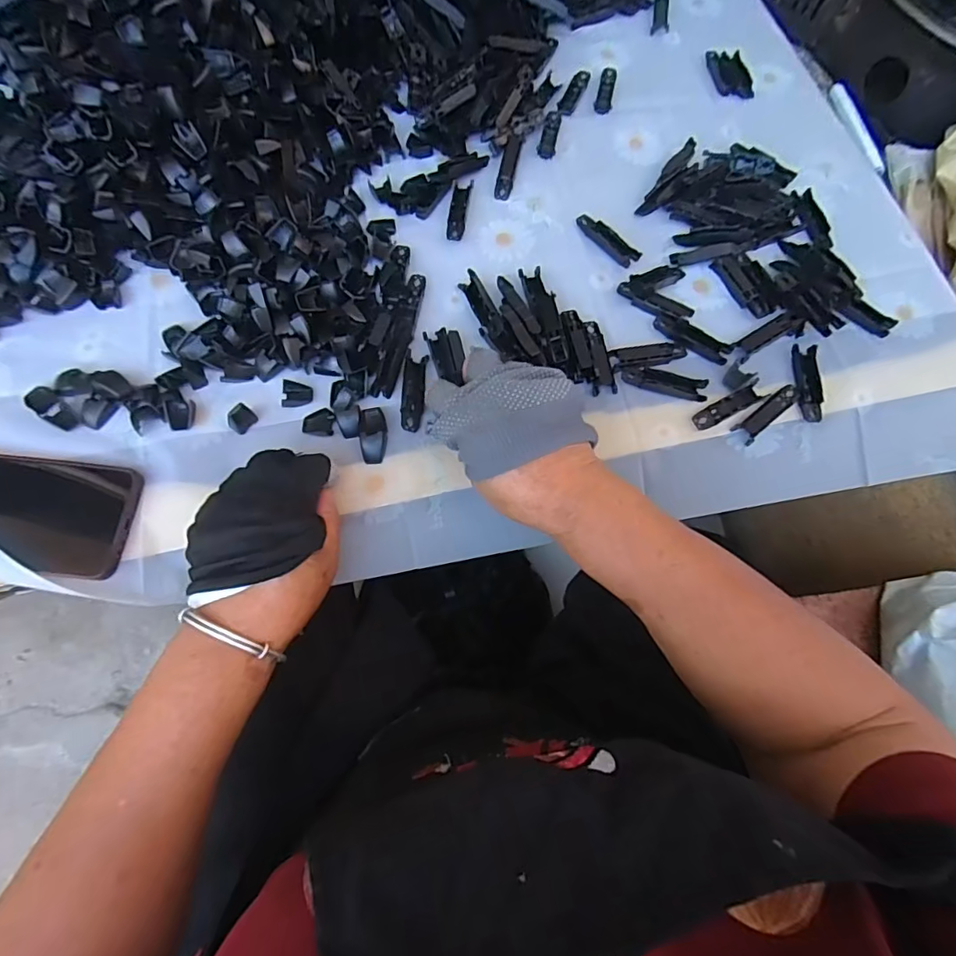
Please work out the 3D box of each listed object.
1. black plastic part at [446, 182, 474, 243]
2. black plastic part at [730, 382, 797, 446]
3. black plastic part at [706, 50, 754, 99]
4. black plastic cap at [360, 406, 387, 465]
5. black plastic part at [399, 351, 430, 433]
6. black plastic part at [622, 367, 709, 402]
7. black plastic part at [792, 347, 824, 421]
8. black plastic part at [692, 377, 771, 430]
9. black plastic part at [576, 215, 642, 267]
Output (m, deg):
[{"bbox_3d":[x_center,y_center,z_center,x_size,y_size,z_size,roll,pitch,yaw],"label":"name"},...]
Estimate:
[{"bbox_3d":[-0.017,-0.239,0.463,0.016,0.009,0.063,8,70,1],"label":"black plastic part"},{"bbox_3d":[0.228,-0.052,0.406,0.068,0.004,0.017,-37,75,-14],"label":"black plastic part"},{"bbox_3d":[0.263,-0.423,0.546,0.039,0.005,0.067,-4,70,-4],"label":"black plastic part"},{"bbox_3d":[-0.077,-0.032,0.386,0.018,0.009,0.042,-3,70,-3],"label":"black plastic cap"},{"bbox_3d":[-0.049,-0.067,0.397,0.017,0.008,0.064,4,70,-1],"label":"black plastic part"},{"bbox_3d":[0.147,-0.074,0.410,0.065,0.005,0.018,14,70,3],"label":"black plastic part"},{"bbox_3d":[0.264,-0.076,0.417,0.018,0.010,0.064,4,70,-1],"label":"black plastic part"},{"bbox_3d":[0.196,-0.056,0.406,0.063,0.008,0.017,-27,73,-12],"label":"black plastic part"},{"bbox_3d":[0.112,-0.210,0.459,0.021,0.006,0.065,-39,76,-15],"label":"black plastic part"}]

